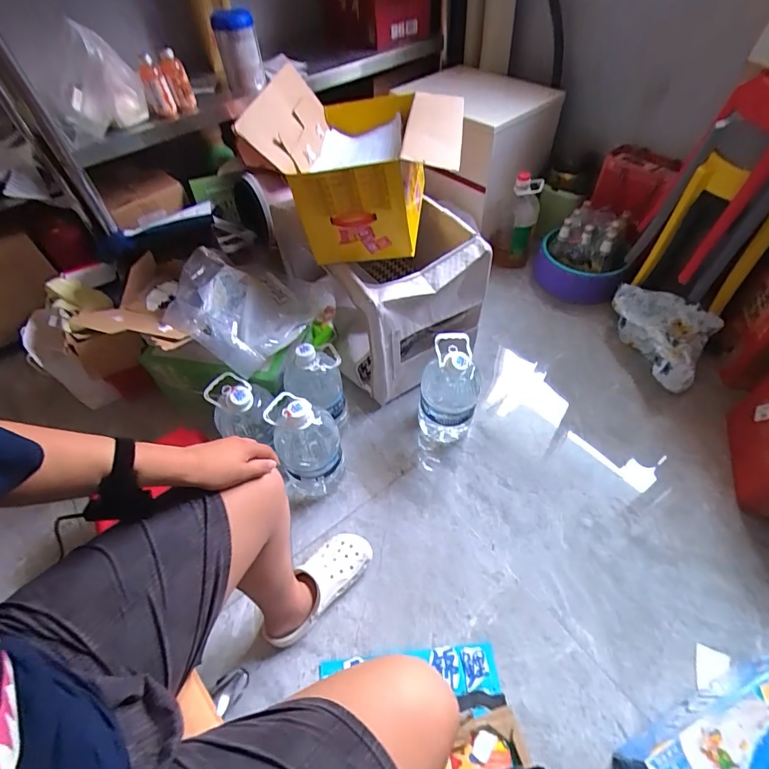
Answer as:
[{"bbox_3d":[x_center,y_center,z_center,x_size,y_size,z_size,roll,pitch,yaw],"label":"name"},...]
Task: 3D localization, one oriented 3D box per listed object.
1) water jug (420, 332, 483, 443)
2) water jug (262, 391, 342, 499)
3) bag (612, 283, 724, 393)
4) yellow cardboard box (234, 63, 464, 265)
[{"bbox_3d":[0.173,0.029,1.139,0.158,0.322,0.144,3,53,8],"label":"water jug"},{"bbox_3d":[-0.185,0.158,1.048,0.145,0.325,0.149,-2,53,3],"label":"water jug"},{"bbox_3d":[0.860,-0.162,1.294,0.194,0.170,0.377,-7,53,0],"label":"bag"},{"bbox_3d":[-0.051,-0.548,1.059,0.478,0.304,0.382,2,53,7],"label":"yellow cardboard box"}]

